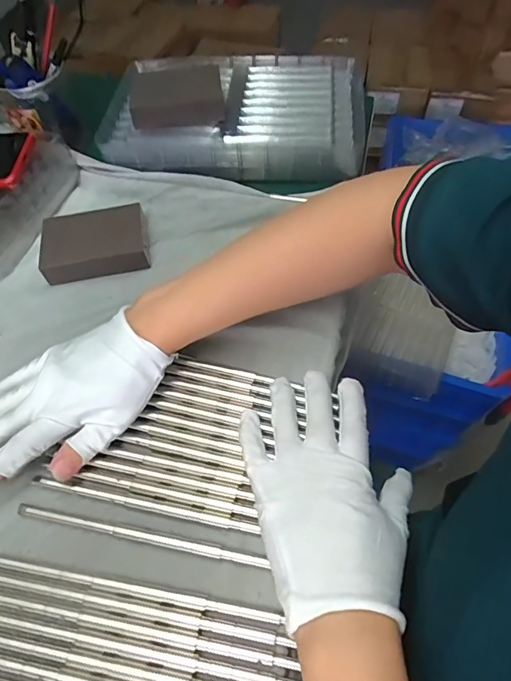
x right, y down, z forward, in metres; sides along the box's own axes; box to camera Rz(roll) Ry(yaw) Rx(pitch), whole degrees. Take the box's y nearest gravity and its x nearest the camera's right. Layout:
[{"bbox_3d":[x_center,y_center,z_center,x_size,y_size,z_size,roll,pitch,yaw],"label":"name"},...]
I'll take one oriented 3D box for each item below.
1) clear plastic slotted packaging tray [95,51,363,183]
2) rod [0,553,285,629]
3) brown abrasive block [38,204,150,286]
[{"bbox_3d":[-0.025,-0.264,0.519,0.295,0.060,0.186,5,56,7],"label":"clear plastic slotted packaging tray"},{"bbox_3d":[-0.078,0.154,0.278,0.189,0.006,0.008,7,57,8],"label":"rod"},{"bbox_3d":[-0.156,-0.097,0.438,0.096,0.024,0.077,-11,56,-4],"label":"brown abrasive block"}]

